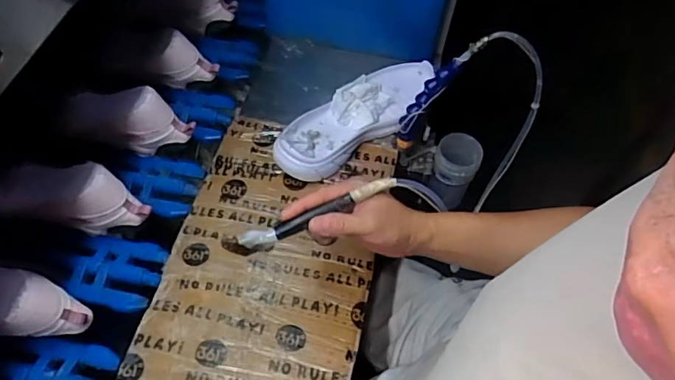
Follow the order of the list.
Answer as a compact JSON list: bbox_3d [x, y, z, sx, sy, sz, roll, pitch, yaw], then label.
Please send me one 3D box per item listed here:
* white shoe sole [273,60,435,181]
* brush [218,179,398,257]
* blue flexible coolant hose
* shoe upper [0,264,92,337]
[{"bbox_3d":[0.033,-0.110,0.722,0.287,0.030,0.096,-33,78,-26],"label":"white shoe sole"},{"bbox_3d":[-0.026,0.025,0.503,0.181,0.013,0.023,-23,60,-6],"label":"brush"},{"bbox_3d":[0.117,-0.119,0.691,0.028,0.147,0.025,-6,52,-40],"label":"blue flexible coolant hose"},{"bbox_3d":[-0.381,0.117,0.555,0.195,0.066,0.072,12,56,5],"label":"shoe upper"}]

